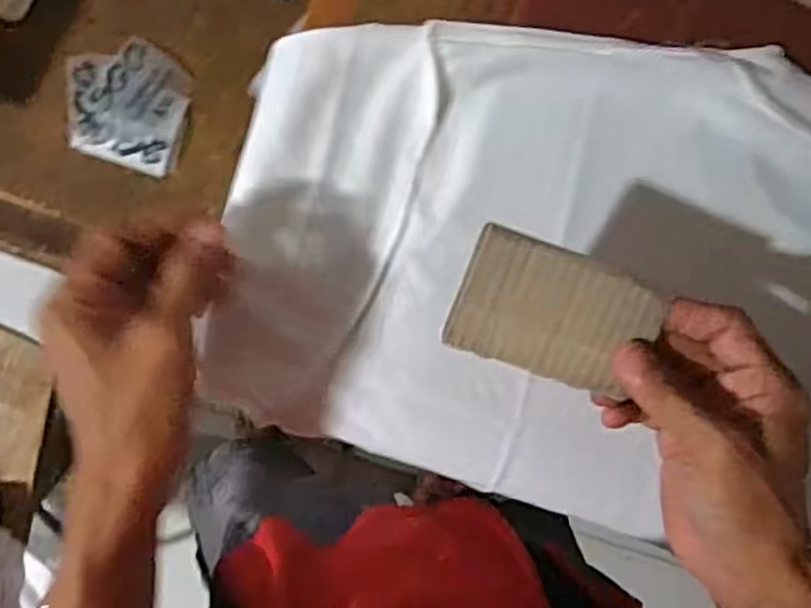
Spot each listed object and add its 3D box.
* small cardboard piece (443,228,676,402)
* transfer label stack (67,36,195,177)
[{"bbox_3d":[0.067,0.005,0.336,0.089,0.004,0.057,20,102,-12],"label":"small cardboard piece"},{"bbox_3d":[-0.198,-0.142,0.532,0.086,0.013,0.085,17,86,-7],"label":"transfer label stack"}]

